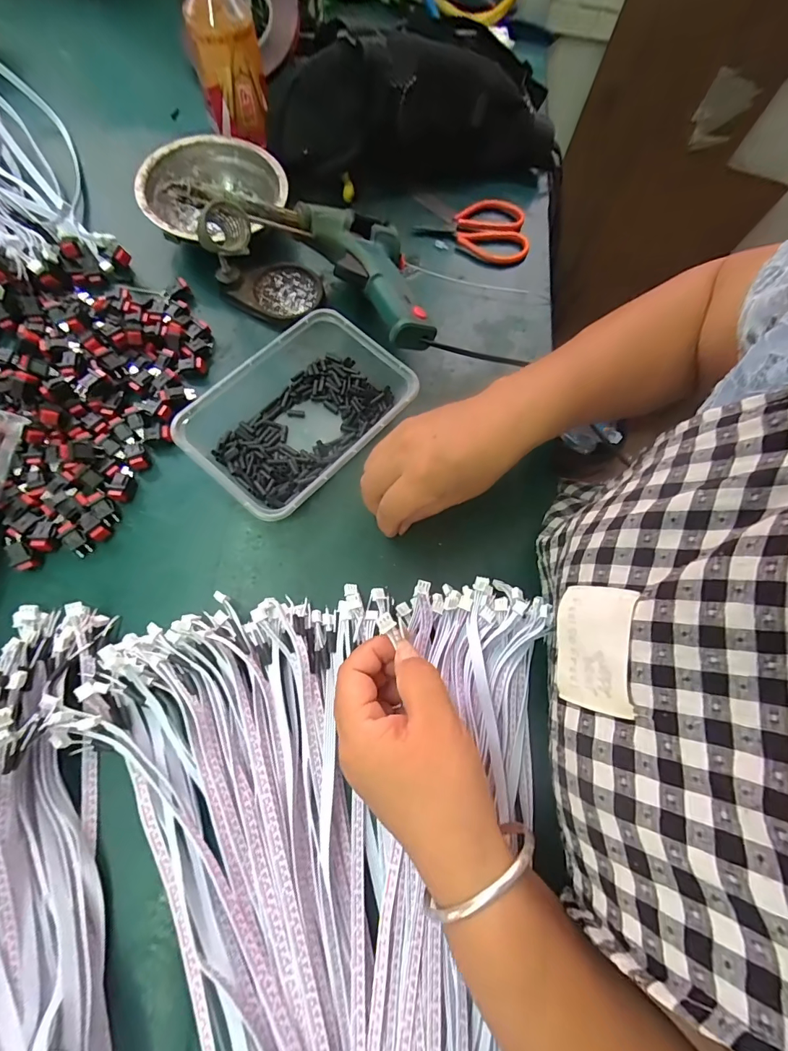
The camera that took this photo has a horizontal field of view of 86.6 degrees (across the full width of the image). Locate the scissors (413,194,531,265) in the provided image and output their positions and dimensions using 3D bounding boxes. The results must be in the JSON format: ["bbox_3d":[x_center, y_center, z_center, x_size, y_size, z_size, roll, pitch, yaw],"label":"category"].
[{"bbox_3d":[0.081,-0.315,0.436,0.120,0.017,0.074,12,71,-1],"label":"scissors"}]

